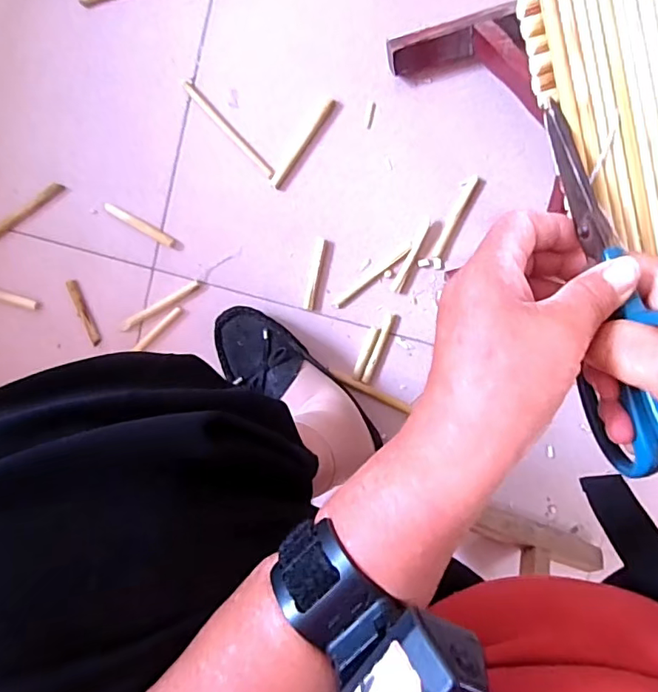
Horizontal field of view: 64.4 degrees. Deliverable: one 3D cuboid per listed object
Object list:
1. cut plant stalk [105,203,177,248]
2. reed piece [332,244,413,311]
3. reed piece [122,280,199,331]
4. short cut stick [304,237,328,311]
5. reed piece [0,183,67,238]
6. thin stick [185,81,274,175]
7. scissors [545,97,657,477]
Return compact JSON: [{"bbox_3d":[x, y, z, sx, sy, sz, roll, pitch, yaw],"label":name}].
[{"bbox_3d":[-0.203,-0.129,0.561,0.079,0.004,0.012,29,97,-6],"label":"cut plant stalk"},{"bbox_3d":[0.049,-0.075,0.580,0.106,0.006,0.008,-37,98,4],"label":"reed piece"},{"bbox_3d":[-0.188,-0.045,0.579,0.099,0.006,0.011,-30,99,3],"label":"reed piece"},{"bbox_3d":[-0.014,-0.078,0.576,0.015,0.013,0.079,10,99,-3],"label":"short cut stick"},{"bbox_3d":[-0.324,-0.145,0.559,0.095,0.008,0.014,-33,98,4],"label":"reed piece"},{"bbox_3d":[-0.104,-0.227,0.549,0.011,0.004,0.126,-43,98,5],"label":"thin stick"},{"bbox_3d":[0.136,-0.032,0.250,0.022,0.094,0.182,-9,79,0],"label":"scissors"}]

